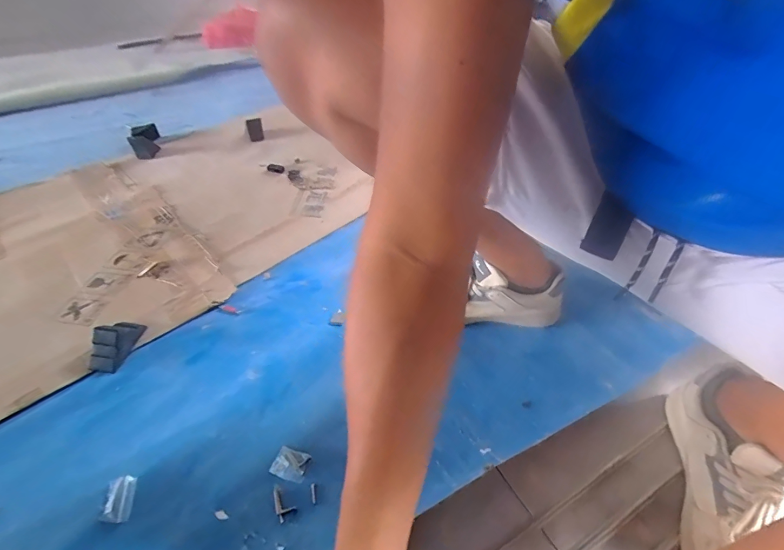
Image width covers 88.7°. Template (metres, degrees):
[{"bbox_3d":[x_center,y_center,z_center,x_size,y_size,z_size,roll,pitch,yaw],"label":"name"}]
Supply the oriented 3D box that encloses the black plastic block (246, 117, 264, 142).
[{"bbox_3d":[-0.365,-0.388,1.072,0.039,0.058,0.022,-13,44,-13],"label":"black plastic block"}]

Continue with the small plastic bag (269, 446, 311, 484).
[{"bbox_3d":[-0.126,0.230,0.490,0.044,0.020,0.039,11,44,13],"label":"small plastic bag"}]

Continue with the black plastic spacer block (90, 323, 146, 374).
[{"bbox_3d":[-0.419,0.098,0.604,0.043,0.044,0.086,8,44,10],"label":"black plastic spacer block"}]

